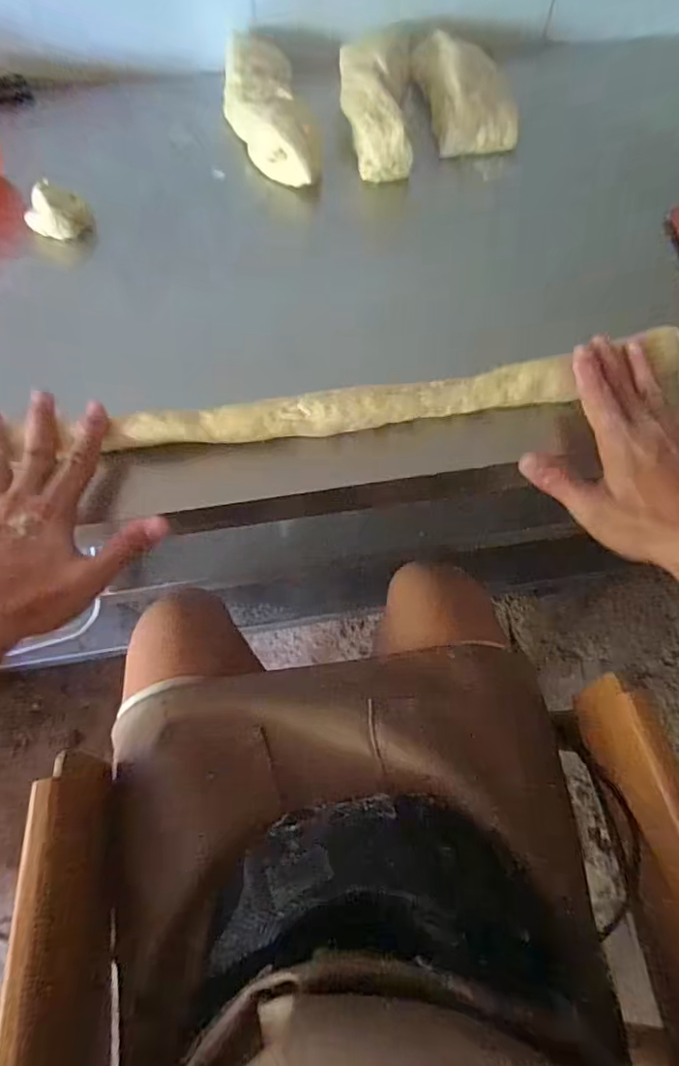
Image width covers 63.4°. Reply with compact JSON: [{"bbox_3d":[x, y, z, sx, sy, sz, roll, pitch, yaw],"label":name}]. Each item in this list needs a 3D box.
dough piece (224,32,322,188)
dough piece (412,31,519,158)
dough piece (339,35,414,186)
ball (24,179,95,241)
[{"bbox_3d":[-0.080,-0.469,0.606,0.079,0.050,0.213,-14,65,-7],"label":"dough piece"},{"bbox_3d":[0.140,-0.505,0.622,0.082,0.053,0.169,-8,64,-4],"label":"dough piece"},{"bbox_3d":[0.040,-0.472,0.601,0.076,0.061,0.180,1,64,1],"label":"dough piece"},{"bbox_3d":[-0.279,-0.319,0.552,0.041,0.047,0.054,30,68,14],"label":"ball"}]

